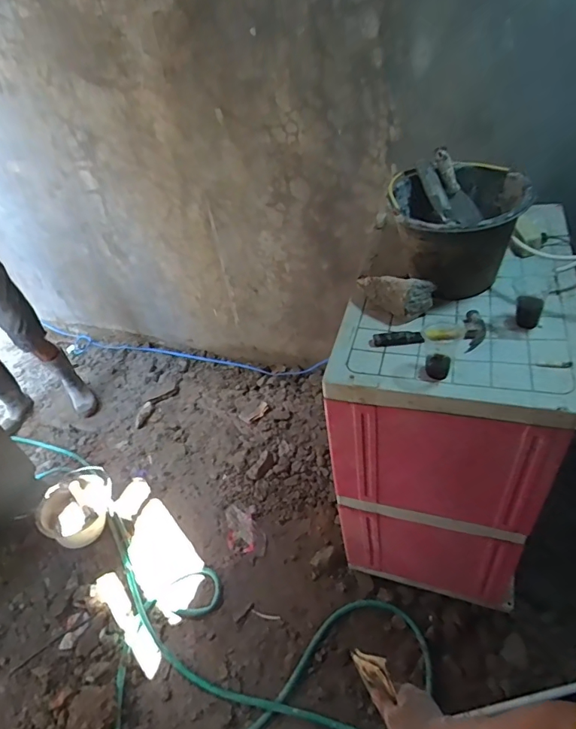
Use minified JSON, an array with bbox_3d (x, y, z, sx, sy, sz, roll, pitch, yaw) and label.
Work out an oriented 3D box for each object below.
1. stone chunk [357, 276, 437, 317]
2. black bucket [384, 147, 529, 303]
[{"bbox_3d":[0.225,-0.162,0.996,0.059,0.090,0.177,-38,52,-27],"label":"stone chunk"},{"bbox_3d":[0.357,-0.287,1.001,0.255,0.207,0.272,3,46,11],"label":"black bucket"}]

